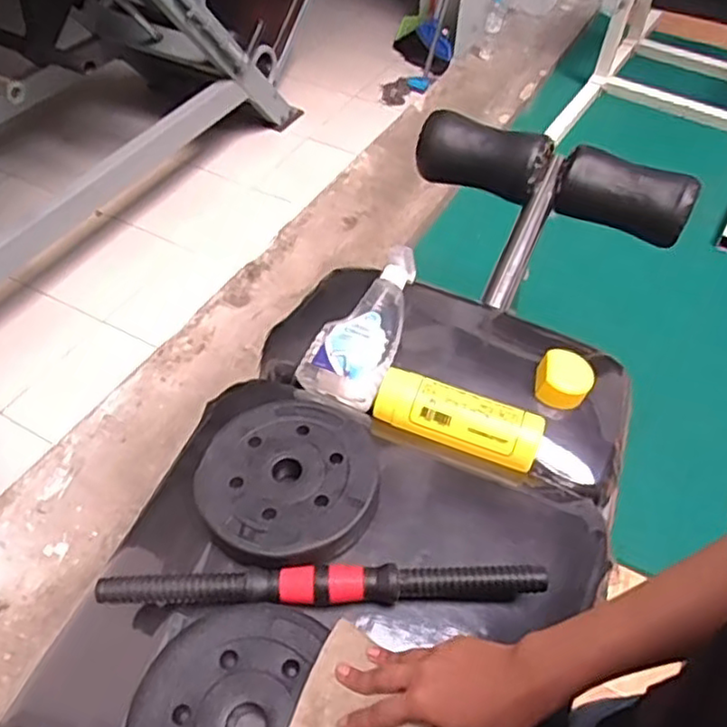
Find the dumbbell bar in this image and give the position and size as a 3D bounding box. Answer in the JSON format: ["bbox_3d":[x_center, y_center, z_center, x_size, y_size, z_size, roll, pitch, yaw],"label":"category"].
[{"bbox_3d":[-0.036,0.190,0.592,0.380,0.028,0.034,0,49,-4],"label":"dumbbell bar"}]

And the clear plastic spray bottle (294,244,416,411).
[{"bbox_3d":[0.004,-0.054,0.824,0.103,0.048,0.213,22,65,15],"label":"clear plastic spray bottle"}]

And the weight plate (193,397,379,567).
[{"bbox_3d":[-0.075,0.110,0.667,0.168,0.026,0.175,2,49,-2],"label":"weight plate"}]

